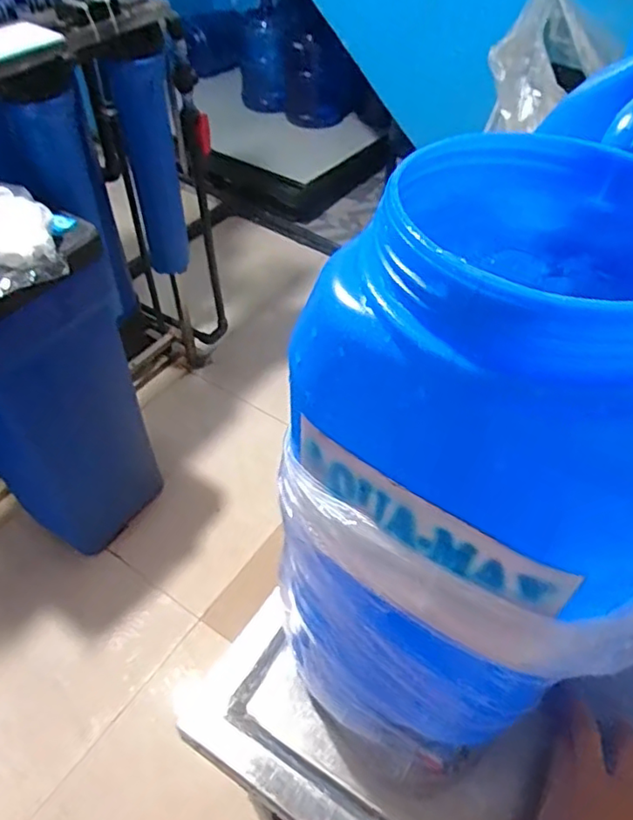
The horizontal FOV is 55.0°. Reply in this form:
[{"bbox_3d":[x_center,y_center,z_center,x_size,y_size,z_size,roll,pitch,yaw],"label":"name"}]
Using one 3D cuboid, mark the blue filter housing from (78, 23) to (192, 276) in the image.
[{"bbox_3d":[-0.389,-0.581,1.411,0.149,0.564,0.149,-6,49,-6],"label":"blue filter housing"}]

